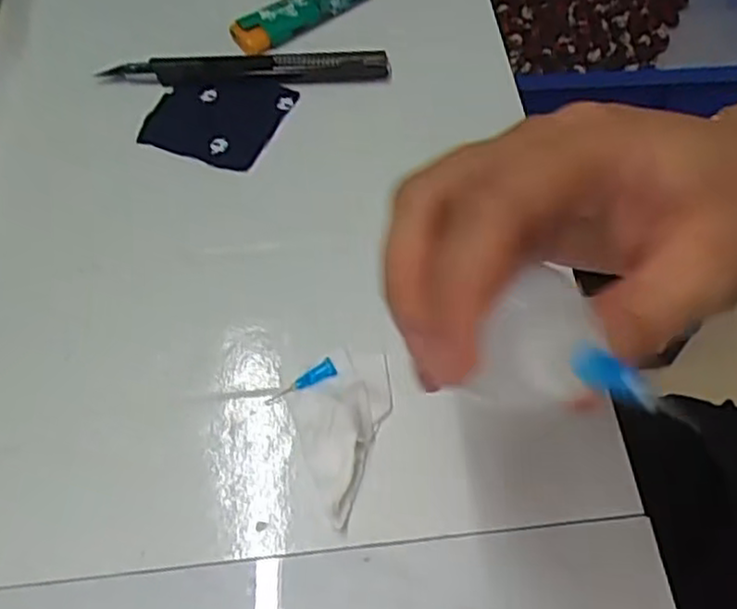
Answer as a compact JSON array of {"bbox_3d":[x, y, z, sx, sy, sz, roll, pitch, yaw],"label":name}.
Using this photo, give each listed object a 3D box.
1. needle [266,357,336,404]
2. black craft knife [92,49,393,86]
[{"bbox_3d":[-0.027,0.031,0.287,0.031,0.004,0.006,-30,60,3],"label":"needle"},{"bbox_3d":[-0.061,-0.121,0.374,0.141,0.011,0.019,-1,57,1],"label":"black craft knife"}]

